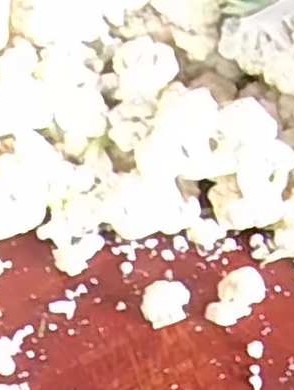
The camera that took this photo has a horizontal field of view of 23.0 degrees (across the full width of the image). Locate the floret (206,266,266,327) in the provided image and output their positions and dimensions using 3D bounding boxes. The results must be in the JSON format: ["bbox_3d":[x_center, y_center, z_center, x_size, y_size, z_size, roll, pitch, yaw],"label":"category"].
[{"bbox_3d":[0.082,0.092,0.655,0.035,0.030,0.057,25,46,24],"label":"floret"}]

